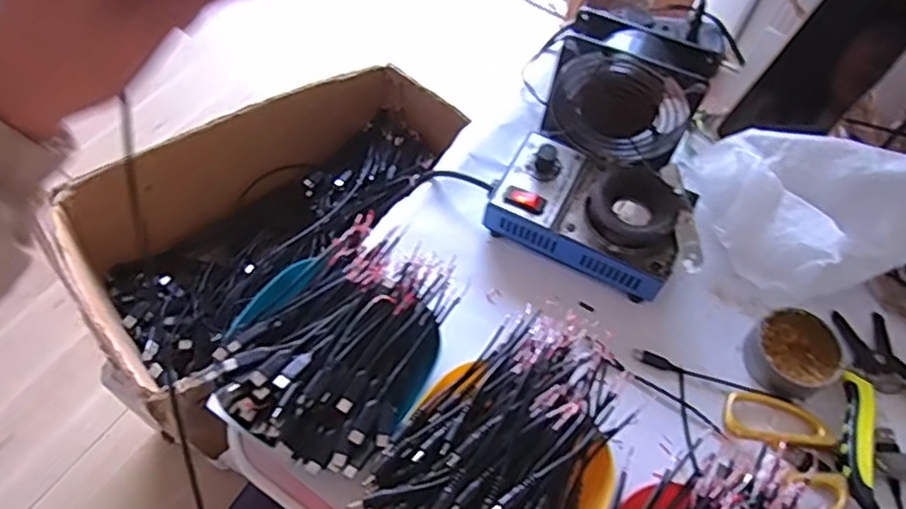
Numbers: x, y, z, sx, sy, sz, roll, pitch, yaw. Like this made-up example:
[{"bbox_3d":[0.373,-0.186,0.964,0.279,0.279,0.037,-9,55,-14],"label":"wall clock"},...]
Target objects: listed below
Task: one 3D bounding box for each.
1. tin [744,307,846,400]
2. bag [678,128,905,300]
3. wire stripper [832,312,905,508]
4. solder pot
[{"bbox_3d":[0.258,0.075,0.501,0.059,0.025,0.062,2,59,-3],"label":"tin"},{"bbox_3d":[0.283,-0.037,0.524,0.168,0.092,0.128,17,60,6],"label":"bag"},{"bbox_3d":[0.316,0.106,0.484,0.107,0.030,0.143,-4,60,-7],"label":"wire stripper"},{"bbox_3d":[0.111,-0.037,0.536,0.152,0.060,0.095,25,61,10],"label":"solder pot"}]

